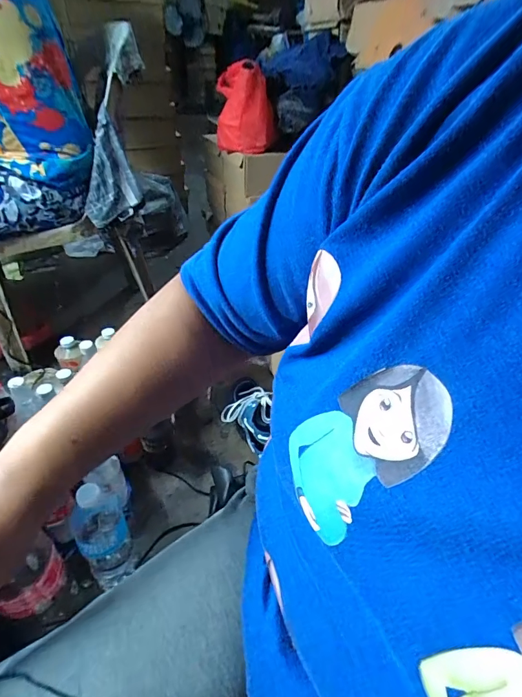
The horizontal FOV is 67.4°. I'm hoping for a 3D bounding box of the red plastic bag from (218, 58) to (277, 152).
[{"bbox_3d":[-0.039,-0.621,1.013,0.146,0.184,0.125,-5,40,-11],"label":"red plastic bag"}]

